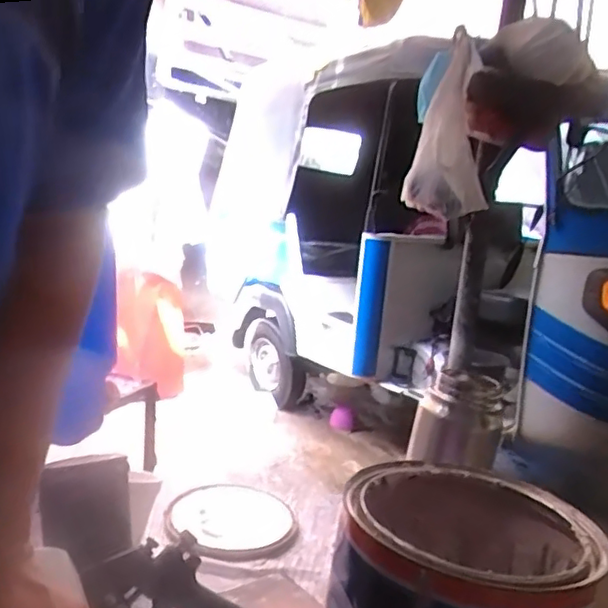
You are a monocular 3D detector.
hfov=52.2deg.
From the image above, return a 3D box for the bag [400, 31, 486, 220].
[{"bbox_3d":[0.349,-0.393,1.432,0.190,0.371,0.145,8,12,6],"label":"bag"}]

